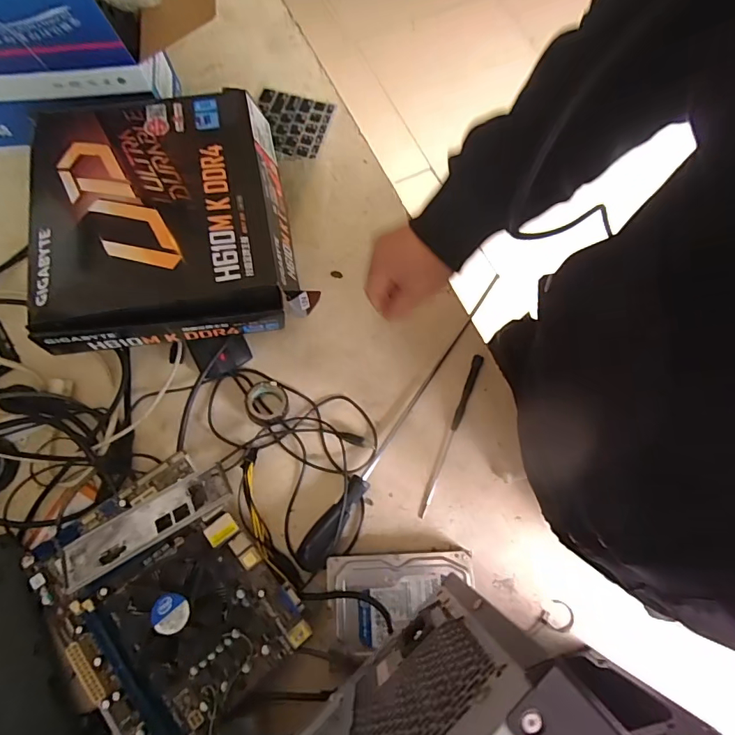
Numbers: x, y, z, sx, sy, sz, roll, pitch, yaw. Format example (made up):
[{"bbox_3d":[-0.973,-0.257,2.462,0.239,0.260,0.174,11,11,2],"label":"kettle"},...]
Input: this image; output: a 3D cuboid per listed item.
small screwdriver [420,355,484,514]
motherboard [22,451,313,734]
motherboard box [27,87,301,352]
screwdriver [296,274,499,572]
[{"bbox_3d":[0.095,0.073,0.517,0.013,0.008,0.192,23,75,4],"label":"small screwdriver"},{"bbox_3d":[-0.180,0.203,0.412,0.168,0.066,0.216,-36,78,-11],"label":"motherboard"},{"bbox_3d":[-0.209,-0.159,0.474,0.239,0.066,0.258,-11,75,-5],"label":"motherboard box"},{"bbox_3d":[0.051,0.047,0.506,0.027,0.030,0.397,36,76,8],"label":"screwdriver"}]

